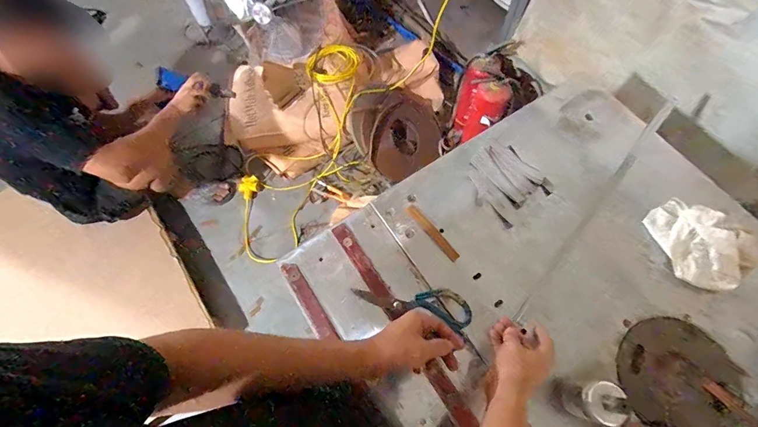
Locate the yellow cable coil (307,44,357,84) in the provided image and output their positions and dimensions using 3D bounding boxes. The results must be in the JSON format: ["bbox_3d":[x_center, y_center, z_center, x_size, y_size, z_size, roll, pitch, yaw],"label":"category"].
[{"bbox_3d":[-0.210,-0.683,1.639,0.228,0.035,0.229,0,68,0],"label":"yellow cable coil"}]

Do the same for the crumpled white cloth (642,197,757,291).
[{"bbox_3d":[0.568,0.051,0.641,0.119,0.076,0.170,-31,71,-12],"label":"crumpled white cloth"}]

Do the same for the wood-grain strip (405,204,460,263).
[{"bbox_3d":[0.105,0.037,0.711,0.021,0.004,0.136,-39,78,-12],"label":"wood-grain strip"}]

